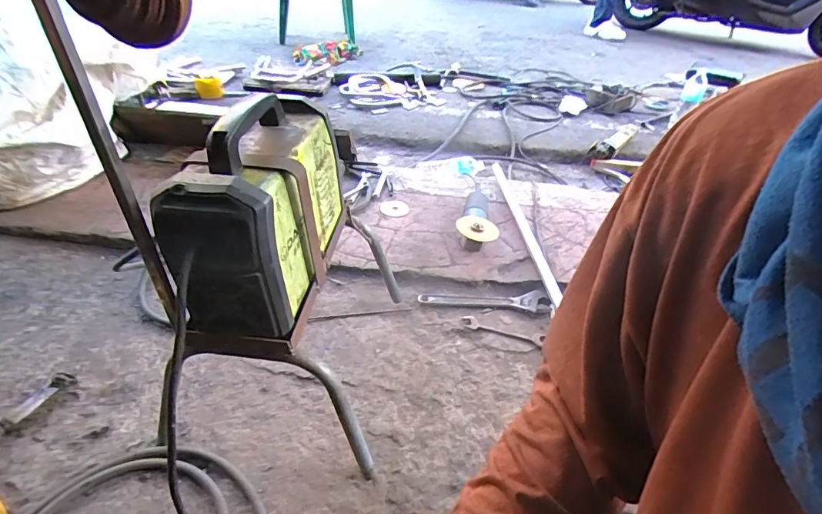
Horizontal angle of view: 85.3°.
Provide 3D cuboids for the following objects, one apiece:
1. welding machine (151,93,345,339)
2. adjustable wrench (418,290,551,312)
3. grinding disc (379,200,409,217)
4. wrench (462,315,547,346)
[{"bbox_3d":[-0.185,-0.066,0.574,0.124,0.218,0.266,7,38,4],"label":"welding machine"},{"bbox_3d":[0.161,0.093,0.979,0.283,0.010,0.056,2,38,-2],"label":"adjustable wrench"},{"bbox_3d":[-0.045,-0.132,1.209,0.077,0.009,0.074,2,38,-2],"label":"grinding disc"},{"bbox_3d":[0.190,0.148,0.913,0.162,0.006,0.036,12,39,10],"label":"wrench"}]

